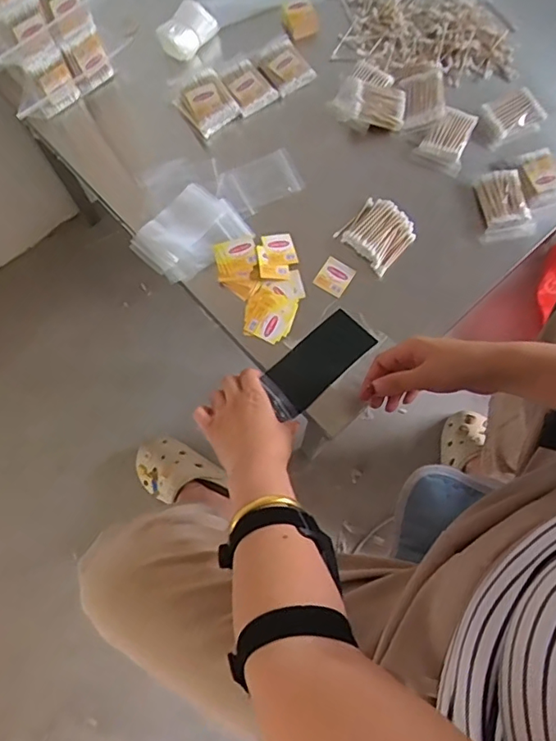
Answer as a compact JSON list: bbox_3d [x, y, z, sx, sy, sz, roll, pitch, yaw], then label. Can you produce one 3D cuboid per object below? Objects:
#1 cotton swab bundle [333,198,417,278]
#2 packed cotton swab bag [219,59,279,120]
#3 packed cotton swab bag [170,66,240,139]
[{"bbox_3d":[0.127,-0.174,0.687,0.077,0.028,0.073,42,78,12],"label":"cotton swab bundle"},{"bbox_3d":[-0.044,-0.392,0.747,0.061,0.016,0.081,-29,74,-8],"label":"packed cotton swab bag"},{"bbox_3d":[-0.094,-0.359,0.732,0.063,0.029,0.078,-36,75,-10],"label":"packed cotton swab bag"}]

